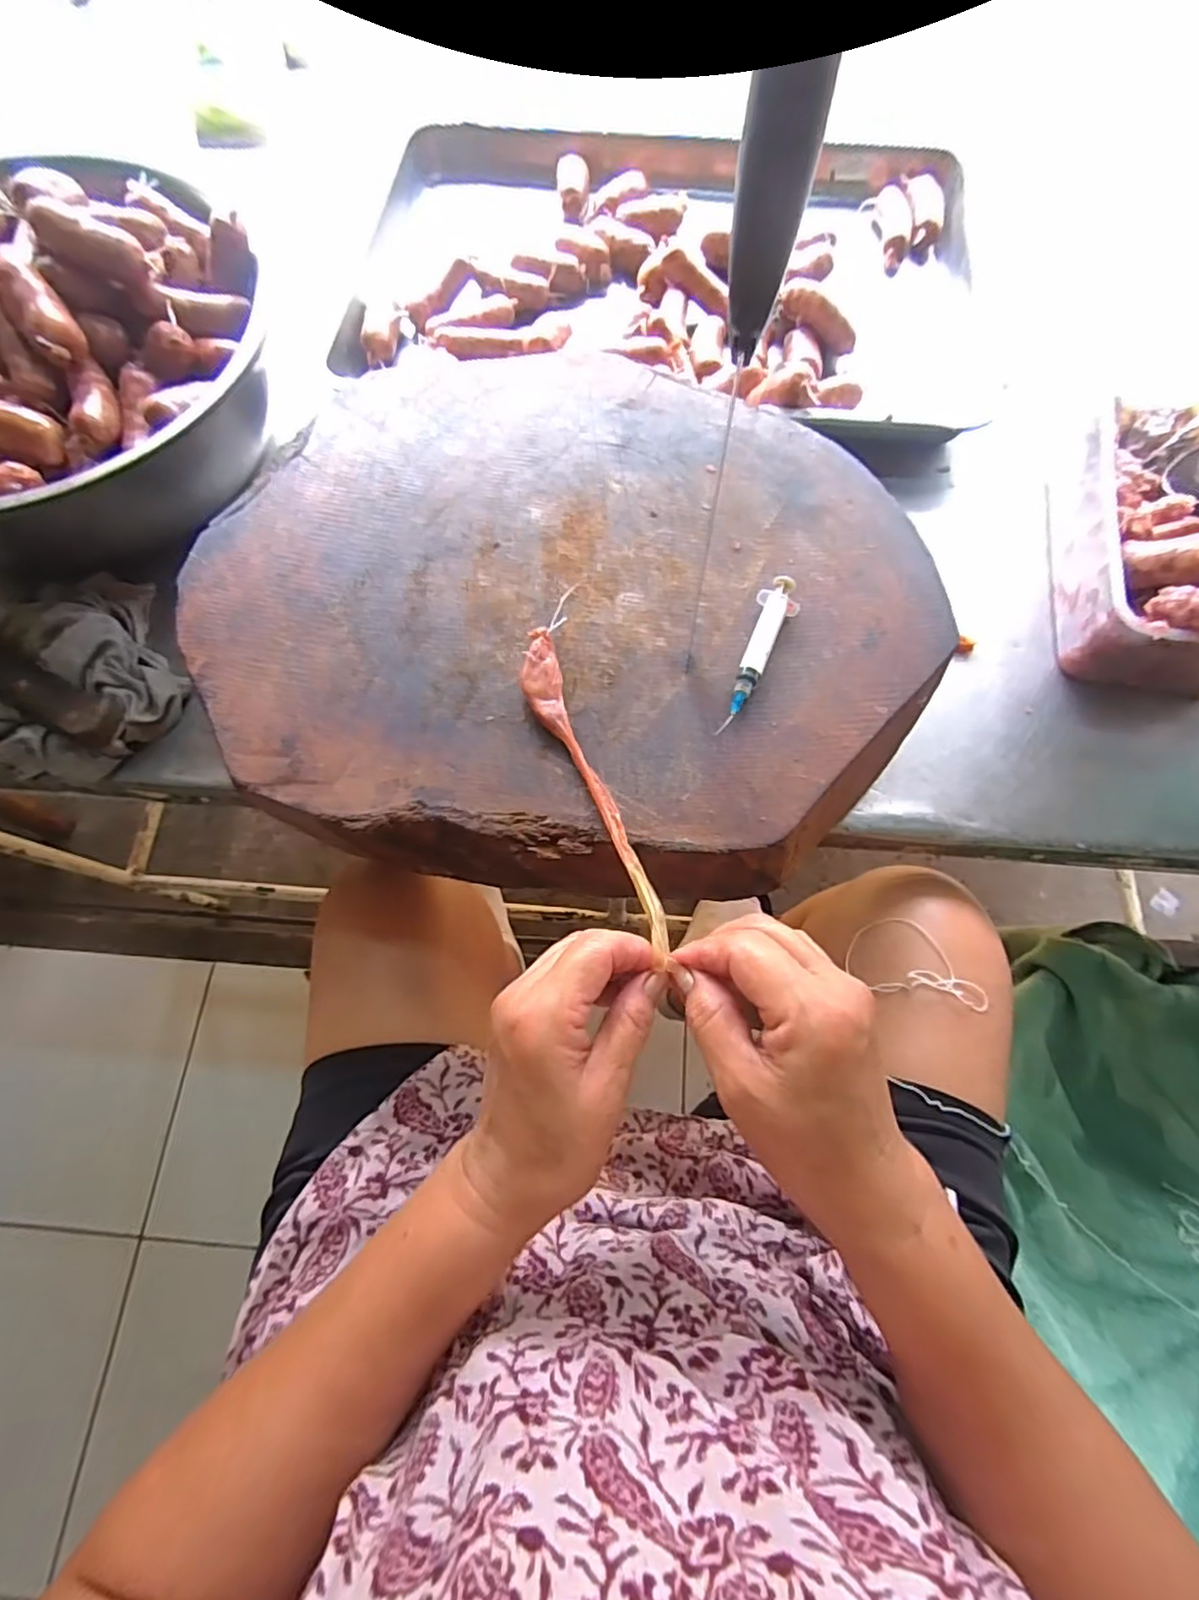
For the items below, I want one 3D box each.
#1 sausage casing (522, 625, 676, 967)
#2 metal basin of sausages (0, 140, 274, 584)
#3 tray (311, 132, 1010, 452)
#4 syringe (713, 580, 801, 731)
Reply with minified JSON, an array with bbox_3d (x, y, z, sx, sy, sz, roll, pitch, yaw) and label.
[{"bbox_3d":[-0.004,-0.009,0.332,0.025,0.026,0.202,-22,69,-7],"label":"sausage casing"},{"bbox_3d":[-0.439,-0.333,0.473,0.359,0.132,0.338,30,74,10],"label":"metal basin of sausages"},{"bbox_3d":[0.059,-0.507,0.600,0.563,0.065,0.384,5,72,2],"label":"tray"},{"bbox_3d":[0.091,-0.086,0.371,0.023,0.011,0.109,25,74,8],"label":"syringe"}]

